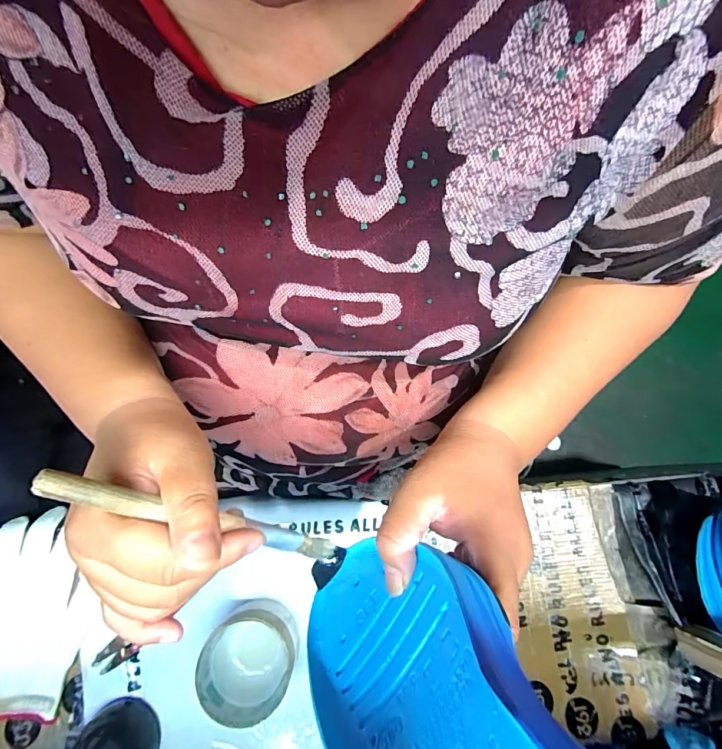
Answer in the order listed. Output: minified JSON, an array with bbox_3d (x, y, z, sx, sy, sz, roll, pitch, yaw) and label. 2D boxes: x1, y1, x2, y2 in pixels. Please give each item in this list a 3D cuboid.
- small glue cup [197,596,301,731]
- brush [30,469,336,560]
[{"bbox_3d":[-0.101,0.262,0.352,0.078,0.055,0.084,0,75,1],"label":"small glue cup"},{"bbox_3d":[-0.072,0.076,0.193,0.157,0.007,0.012,33,73,-36],"label":"brush"}]

